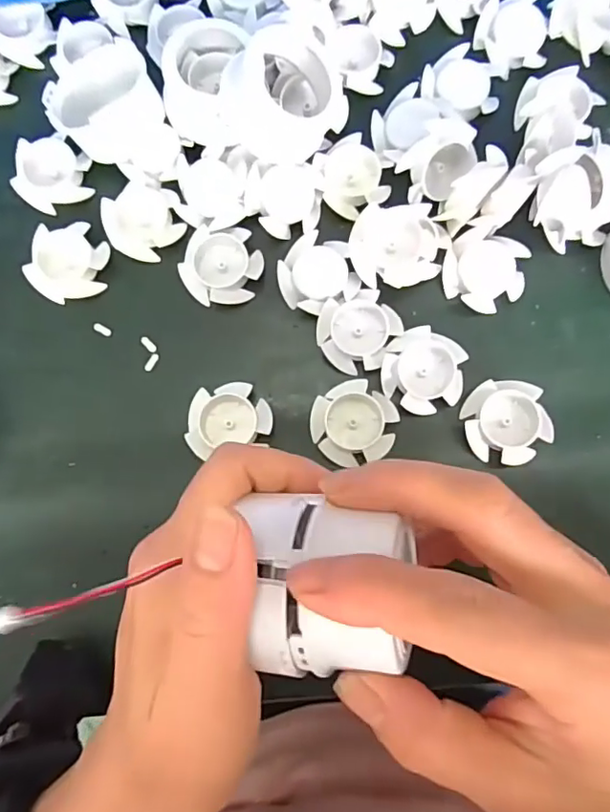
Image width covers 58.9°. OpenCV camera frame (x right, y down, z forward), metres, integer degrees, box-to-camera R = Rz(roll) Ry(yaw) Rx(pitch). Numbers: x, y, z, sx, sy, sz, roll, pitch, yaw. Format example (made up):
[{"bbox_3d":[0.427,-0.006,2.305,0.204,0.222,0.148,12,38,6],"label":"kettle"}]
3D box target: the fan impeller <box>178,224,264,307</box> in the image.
[{"bbox_3d":[-0.042,-0.072,0.276,0.039,0.012,0.037,1,83,2],"label":"fan impeller"}]

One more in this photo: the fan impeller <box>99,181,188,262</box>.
[{"bbox_3d":[-0.083,-0.097,0.279,0.039,0.010,0.039,0,83,2],"label":"fan impeller"}]

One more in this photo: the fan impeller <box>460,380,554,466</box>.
[{"bbox_3d":[0.098,0.008,0.259,0.038,0.013,0.039,0,83,2],"label":"fan impeller"}]

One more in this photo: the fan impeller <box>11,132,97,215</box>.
[{"bbox_3d":[-0.134,-0.124,0.287,0.038,0.013,0.035,-32,83,-2],"label":"fan impeller"}]

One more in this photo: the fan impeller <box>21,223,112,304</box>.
[{"bbox_3d":[-0.122,-0.075,0.279,0.040,0.012,0.036,-21,83,-1],"label":"fan impeller"}]

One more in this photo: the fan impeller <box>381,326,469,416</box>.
[{"bbox_3d":[0.057,-0.016,0.265,0.039,0.014,0.038,0,83,2],"label":"fan impeller"}]

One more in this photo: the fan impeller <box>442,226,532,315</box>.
[{"bbox_3d":[0.090,-0.068,0.272,0.039,0.013,0.037,0,83,2],"label":"fan impeller"}]

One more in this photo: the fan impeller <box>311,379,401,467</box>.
[{"bbox_3d":[0.024,0.009,0.261,0.039,0.012,0.039,0,83,2],"label":"fan impeller"}]

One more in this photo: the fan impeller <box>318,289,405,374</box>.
[{"bbox_3d":[0.027,-0.037,0.267,0.038,0.009,0.039,0,83,2],"label":"fan impeller"}]

